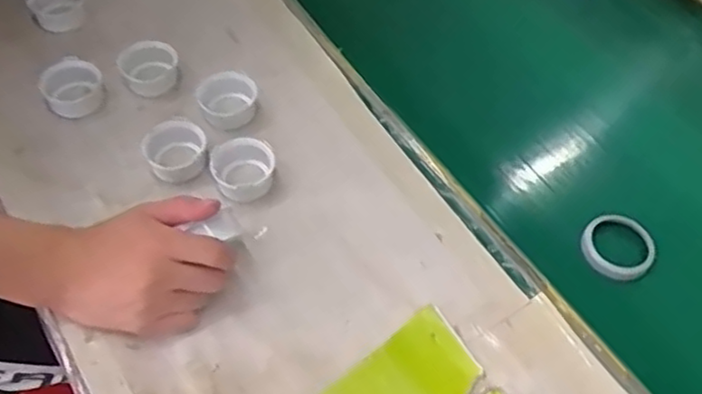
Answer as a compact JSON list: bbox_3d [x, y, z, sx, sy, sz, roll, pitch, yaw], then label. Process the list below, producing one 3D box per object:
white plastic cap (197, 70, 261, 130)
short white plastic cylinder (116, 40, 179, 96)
[{"bbox_3d":[-0.116,-0.093,0.649,0.053,0.027,0.058,2,54,-2],"label":"white plastic cap"},{"bbox_3d":[-0.197,-0.129,0.674,0.056,0.035,0.043,-15,57,-14],"label":"short white plastic cylinder"}]

